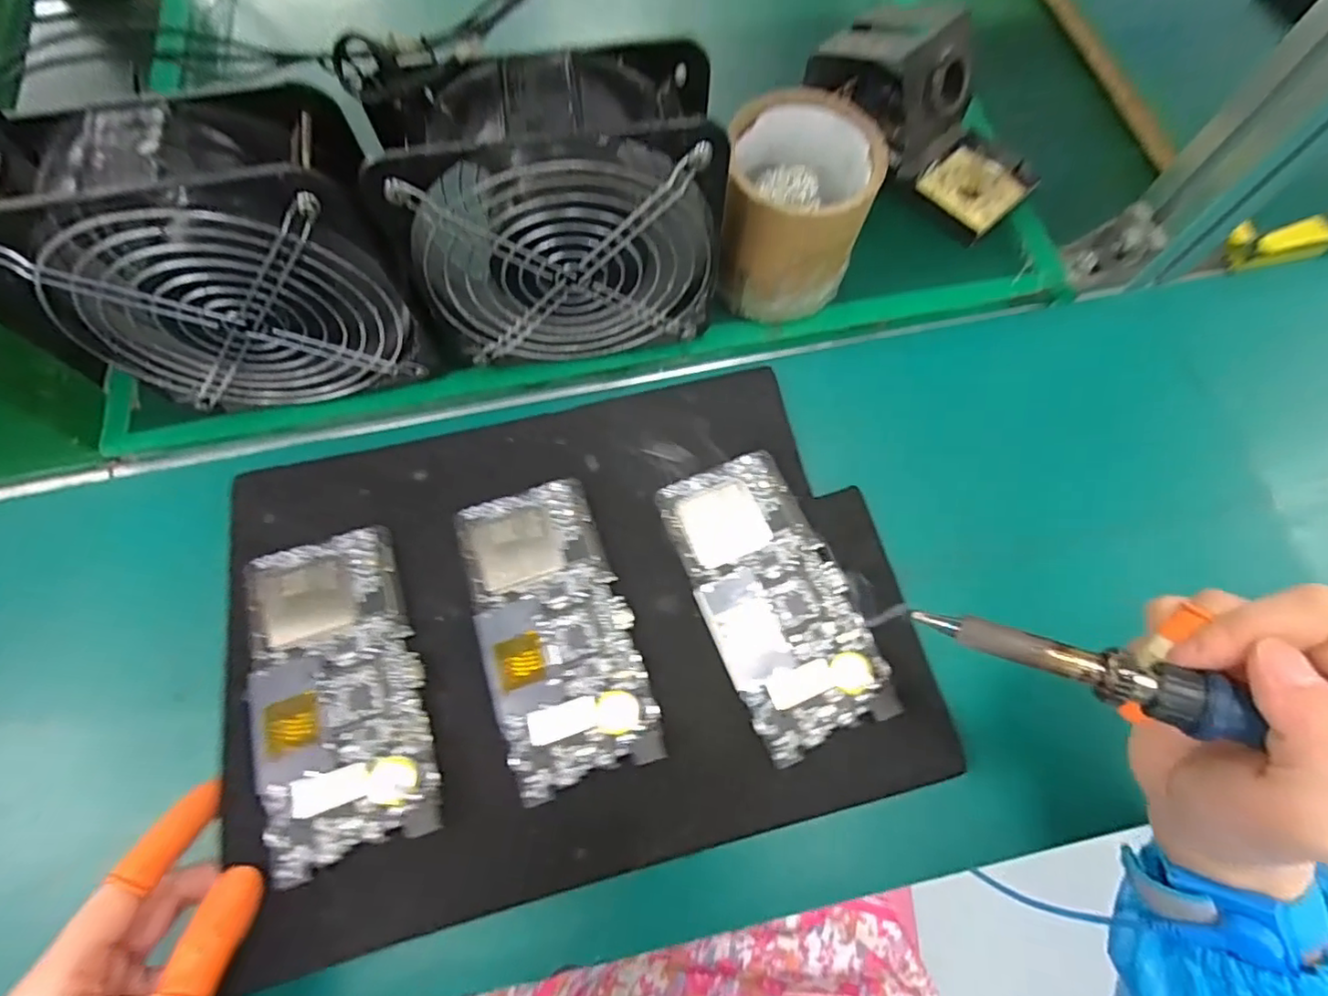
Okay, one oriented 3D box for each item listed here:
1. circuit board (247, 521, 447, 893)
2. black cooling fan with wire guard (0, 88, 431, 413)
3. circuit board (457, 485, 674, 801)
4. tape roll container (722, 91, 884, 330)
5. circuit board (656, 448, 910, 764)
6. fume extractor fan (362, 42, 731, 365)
[{"bbox_3d":[-0.160,0.091,0.297,0.075,0.015,0.150,-20,72,-8],"label":"circuit board"},{"bbox_3d":[-0.202,-0.104,0.297,0.157,0.151,0.056,-11,71,-5],"label":"black cooling fan with wire guard"},{"bbox_3d":[-0.057,0.065,0.316,0.072,0.006,0.152,-18,71,-7],"label":"circuit board"},{"bbox_3d":[0.074,-0.161,0.357,0.077,0.097,0.088,7,70,1],"label":"tape roll container"},{"bbox_3d":[0.058,0.050,0.325,0.074,0.007,0.152,-22,72,-9],"label":"circuit board"},{"bbox_3d":[-0.050,-0.131,0.312,0.147,0.156,0.059,-8,70,-4],"label":"fume extractor fan"}]

